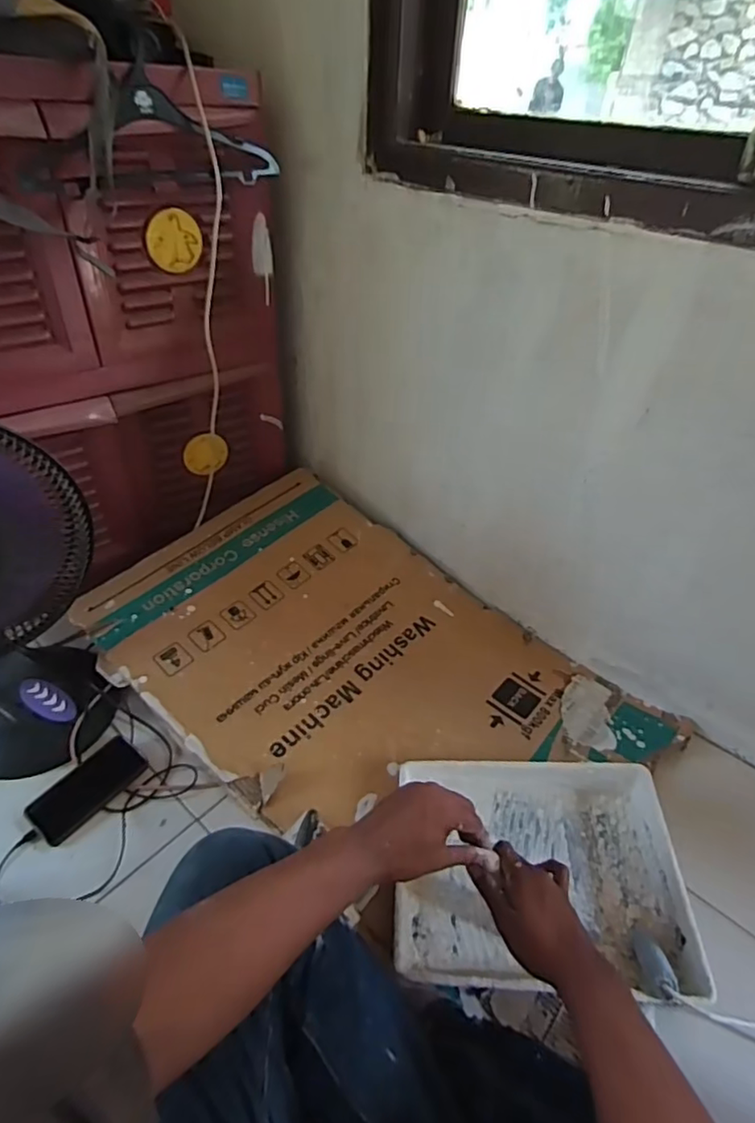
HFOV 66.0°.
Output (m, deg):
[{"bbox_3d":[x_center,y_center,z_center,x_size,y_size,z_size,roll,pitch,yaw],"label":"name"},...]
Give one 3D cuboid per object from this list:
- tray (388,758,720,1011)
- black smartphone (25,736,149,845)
[{"bbox_3d":[0.207,0.409,0.781,0.357,0.091,0.290,4,39,2],"label":"tray"},{"bbox_3d":[-0.438,0.340,0.879,0.084,0.015,0.160,25,44,25],"label":"black smartphone"}]

